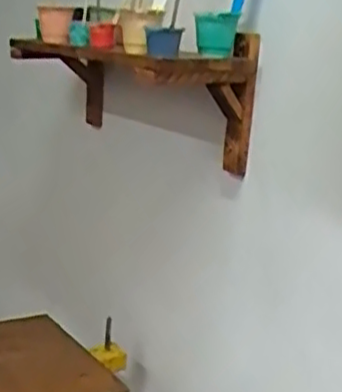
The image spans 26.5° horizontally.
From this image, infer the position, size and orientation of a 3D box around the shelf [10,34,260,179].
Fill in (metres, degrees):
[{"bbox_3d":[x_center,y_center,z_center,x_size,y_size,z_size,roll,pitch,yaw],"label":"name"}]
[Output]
[{"bbox_3d":[-0.137,-0.237,1.571,0.279,0.238,0.774,-3,15,-29],"label":"shelf"}]

